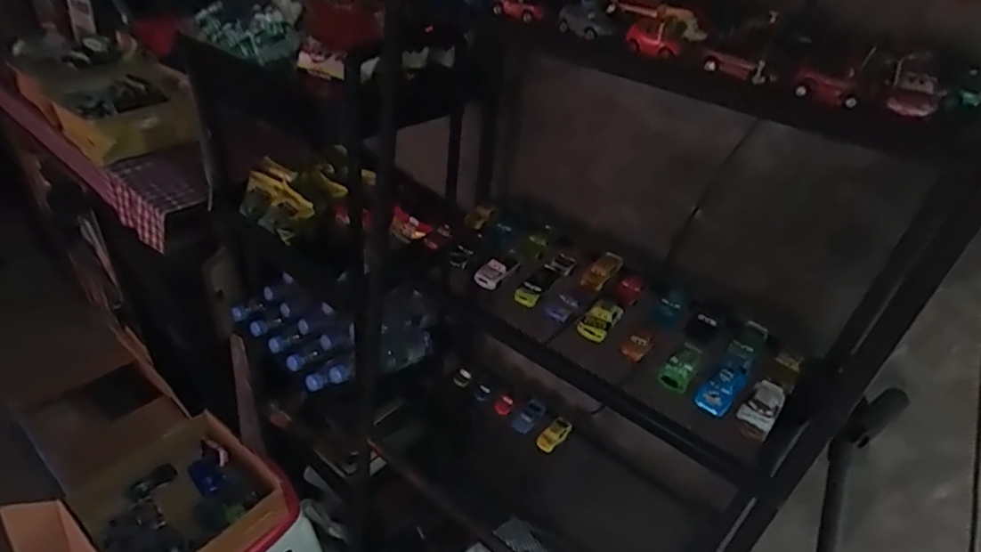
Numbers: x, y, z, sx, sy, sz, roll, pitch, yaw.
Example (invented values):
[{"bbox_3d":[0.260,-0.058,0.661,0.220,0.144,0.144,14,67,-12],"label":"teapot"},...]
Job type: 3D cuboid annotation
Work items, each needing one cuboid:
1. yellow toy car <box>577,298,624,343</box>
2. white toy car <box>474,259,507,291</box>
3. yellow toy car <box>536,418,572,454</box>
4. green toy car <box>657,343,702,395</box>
[{"bbox_3d":[0.144,0.054,0.723,0.037,0.024,0.072,27,41,25],"label":"yellow toy car"},{"bbox_3d":[0.000,-0.002,0.785,0.036,0.021,0.046,23,39,20],"label":"white toy car"},{"bbox_3d":[0.120,0.299,1.051,0.075,0.026,0.032,-38,53,-20],"label":"yellow toy car"},{"bbox_3d":[0.227,0.105,0.668,0.034,0.021,0.079,23,39,21],"label":"green toy car"}]

